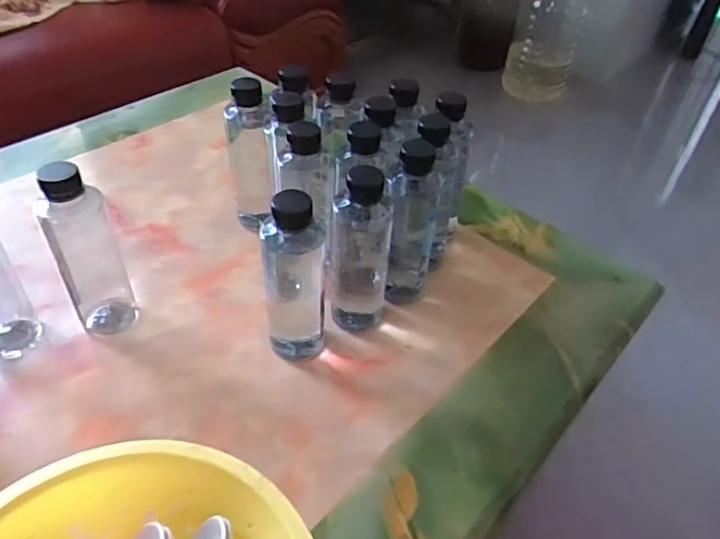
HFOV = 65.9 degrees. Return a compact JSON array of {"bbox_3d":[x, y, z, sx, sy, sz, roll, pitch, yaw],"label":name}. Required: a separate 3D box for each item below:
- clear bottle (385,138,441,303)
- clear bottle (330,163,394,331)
[{"bbox_3d":[0.053,-0.039,0.549,0.044,0.175,0.050,10,44,5],"label":"clear bottle"},{"bbox_3d":[0.000,-0.003,0.510,0.056,0.182,0.053,3,44,-2],"label":"clear bottle"}]

